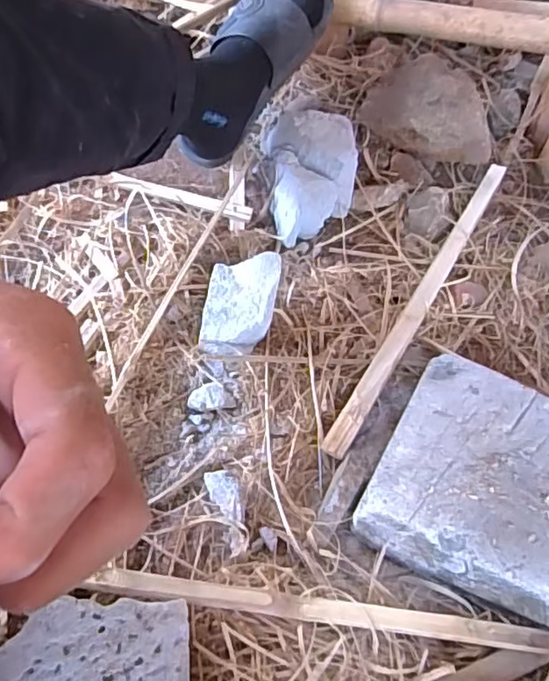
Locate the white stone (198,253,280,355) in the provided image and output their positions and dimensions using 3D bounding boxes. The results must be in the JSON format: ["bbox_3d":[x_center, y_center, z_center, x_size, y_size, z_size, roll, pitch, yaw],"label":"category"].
[{"bbox_3d":[-0.039,-0.036,0.643,0.074,0.078,0.093,9,52,1],"label":"white stone"}]

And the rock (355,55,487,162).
[{"bbox_3d":[0.222,-0.328,0.839,0.186,0.092,0.122,17,52,7],"label":"rock"}]

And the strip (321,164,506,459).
[{"bbox_3d":[0.190,-0.067,0.714,0.024,0.008,0.517,26,58,17],"label":"strip"}]

